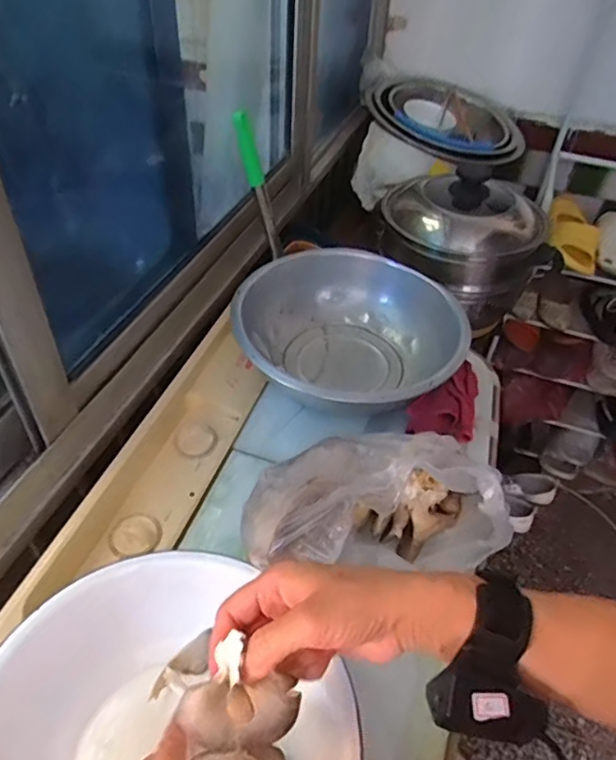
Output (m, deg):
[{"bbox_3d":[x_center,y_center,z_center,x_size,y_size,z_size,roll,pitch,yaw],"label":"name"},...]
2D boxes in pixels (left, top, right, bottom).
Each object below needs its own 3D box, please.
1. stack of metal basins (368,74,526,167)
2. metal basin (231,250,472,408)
[{"bbox_3d":[0.324,-0.597,1.330,0.343,0.066,0.326,39,50,14],"label":"stack of metal basins"},{"bbox_3d":[0.056,-0.044,0.837,0.308,0.133,0.295,2,46,-2],"label":"metal basin"}]

